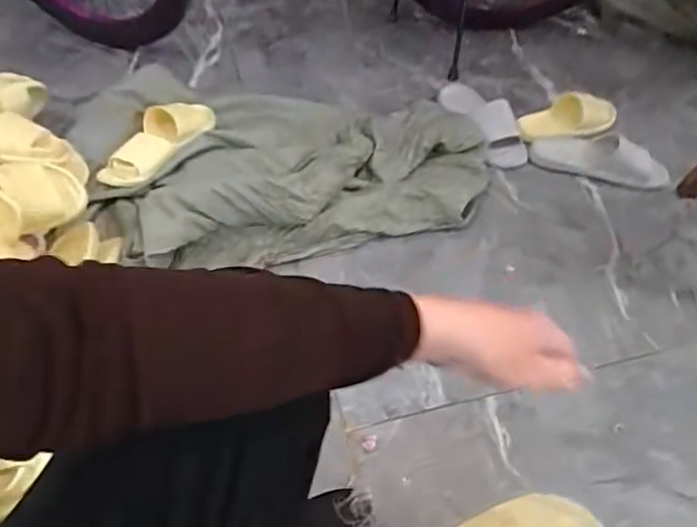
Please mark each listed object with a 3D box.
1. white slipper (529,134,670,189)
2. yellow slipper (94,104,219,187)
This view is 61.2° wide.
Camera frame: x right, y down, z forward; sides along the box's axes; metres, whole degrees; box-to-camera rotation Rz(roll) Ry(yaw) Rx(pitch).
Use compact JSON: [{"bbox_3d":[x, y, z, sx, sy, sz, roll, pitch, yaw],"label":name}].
[{"bbox_3d":[0.522,-0.224,1.221,0.273,0.073,0.097,12,47,8],"label":"white slipper"},{"bbox_3d":[-0.363,-0.241,1.107,0.114,0.094,0.244,36,69,24],"label":"yellow slipper"}]

